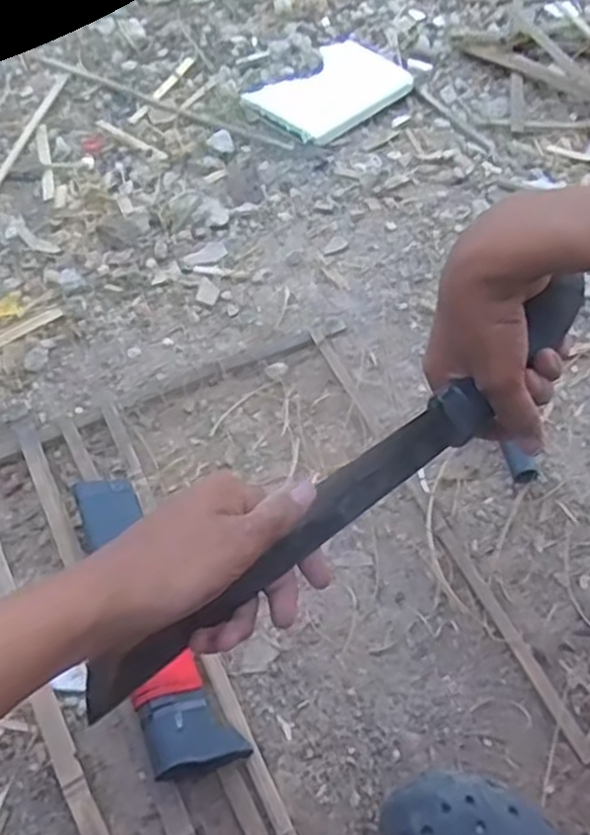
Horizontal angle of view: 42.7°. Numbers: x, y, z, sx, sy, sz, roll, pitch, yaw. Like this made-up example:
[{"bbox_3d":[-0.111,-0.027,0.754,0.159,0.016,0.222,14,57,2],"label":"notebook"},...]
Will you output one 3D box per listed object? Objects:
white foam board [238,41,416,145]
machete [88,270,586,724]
[{"bbox_3d":[0.059,-0.508,1.165,0.152,0.019,0.239,37,65,23],"label":"white foam board"},{"bbox_3d":[0.037,0.043,0.444,0.373,0.046,0.029,-38,63,-12],"label":"machete"}]

